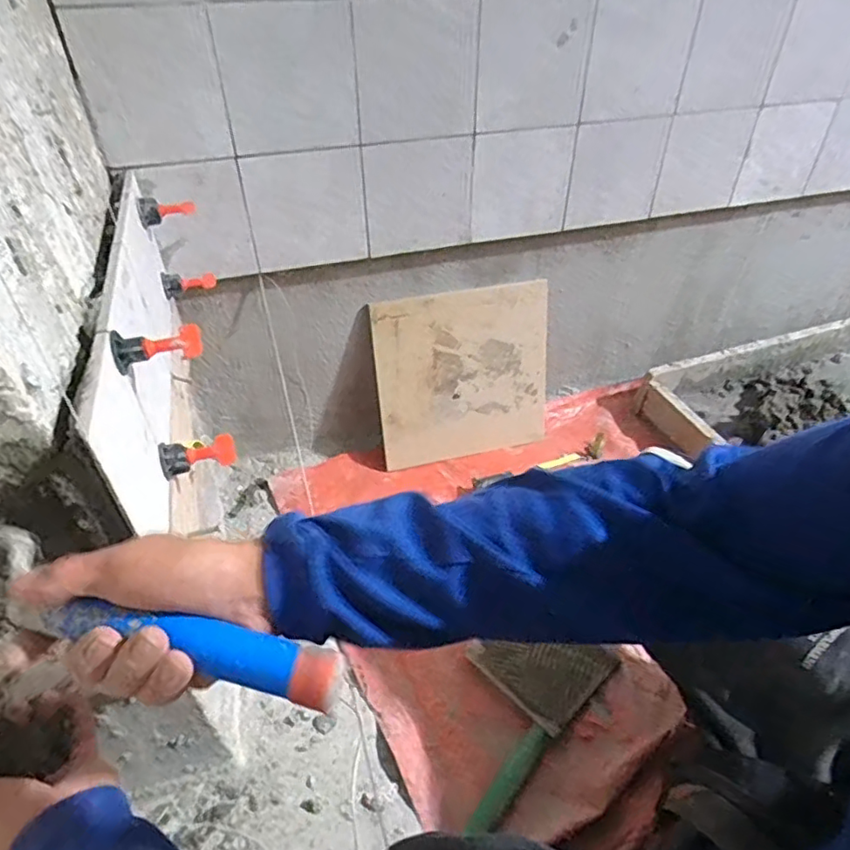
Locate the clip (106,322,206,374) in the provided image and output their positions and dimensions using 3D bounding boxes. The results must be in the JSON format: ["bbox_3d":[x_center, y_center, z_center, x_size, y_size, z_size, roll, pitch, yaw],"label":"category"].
[{"bbox_3d":[-0.196,-0.058,0.434,0.061,0.028,0.026,-18,45,-19],"label":"clip"}]

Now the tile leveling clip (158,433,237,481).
[{"bbox_3d":[-0.193,0.026,0.505,0.059,0.029,0.024,-18,45,-19],"label":"tile leveling clip"}]

